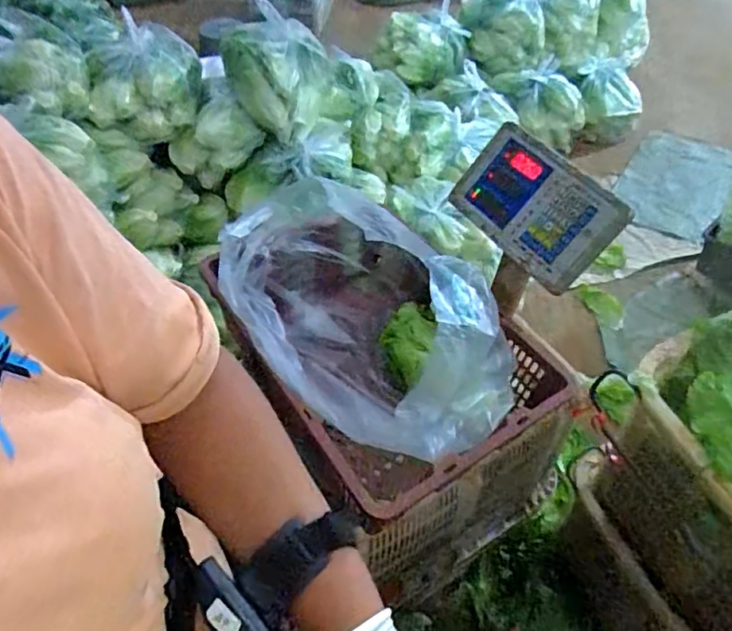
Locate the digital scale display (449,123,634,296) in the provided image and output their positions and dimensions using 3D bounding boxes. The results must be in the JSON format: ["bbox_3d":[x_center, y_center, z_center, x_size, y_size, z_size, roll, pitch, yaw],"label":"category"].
[{"bbox_3d":[0.238,-0.159,0.808,0.040,0.155,0.245,7,37,-48],"label":"digital scale display"}]

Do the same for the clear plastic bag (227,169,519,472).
[{"bbox_3d":[0.002,-0.017,0.761,0.416,0.311,0.301,36,57,27],"label":"clear plastic bag"}]

